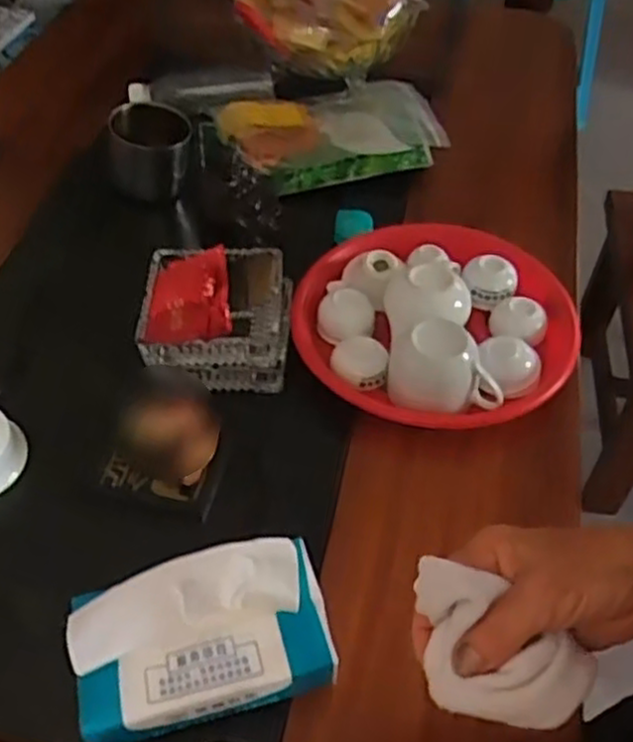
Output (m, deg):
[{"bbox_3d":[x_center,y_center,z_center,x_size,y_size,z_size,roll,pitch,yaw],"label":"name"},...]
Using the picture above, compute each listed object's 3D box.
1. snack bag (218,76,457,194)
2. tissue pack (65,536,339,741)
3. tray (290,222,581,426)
[{"bbox_3d":[0.015,-0.283,0.907,0.252,0.056,0.180,-13,50,-11],"label":"snack bag"},{"bbox_3d":[-0.071,0.172,0.479,0.156,0.100,0.080,-12,50,-11],"label":"tissue pack"},{"bbox_3d":[0.106,-0.053,0.687,0.251,0.069,0.233,16,51,13],"label":"tray"}]

